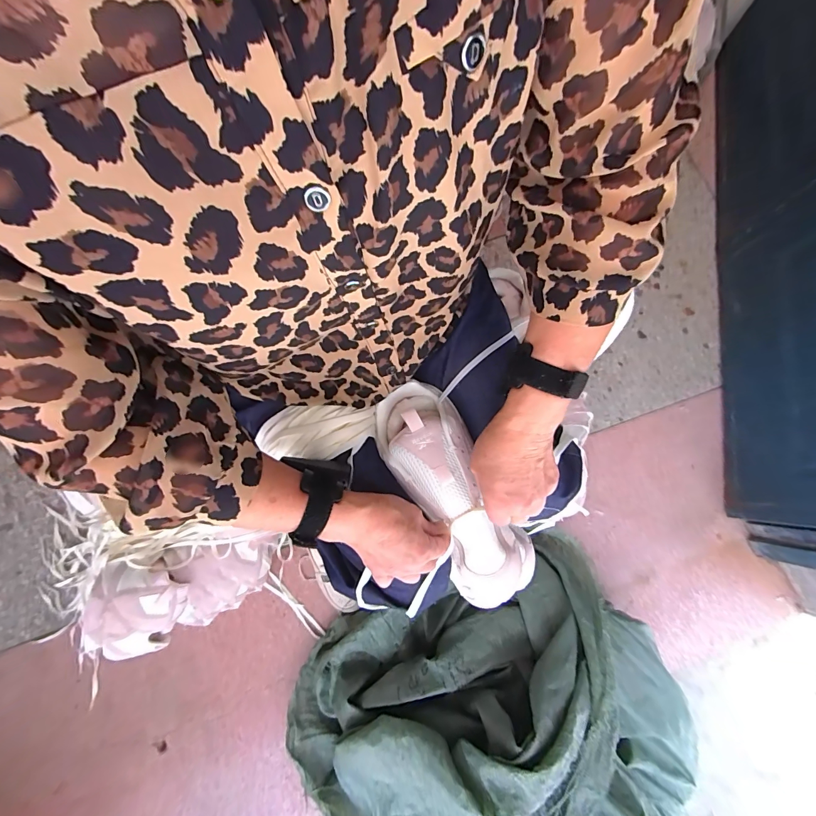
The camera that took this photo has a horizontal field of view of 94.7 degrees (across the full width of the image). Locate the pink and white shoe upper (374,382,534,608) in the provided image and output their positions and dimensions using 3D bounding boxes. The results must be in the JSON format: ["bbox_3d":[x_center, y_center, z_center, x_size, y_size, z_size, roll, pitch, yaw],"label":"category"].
[{"bbox_3d":[0.050,0.093,0.416,0.097,0.063,0.255,-28,87,-5],"label":"pink and white shoe upper"}]

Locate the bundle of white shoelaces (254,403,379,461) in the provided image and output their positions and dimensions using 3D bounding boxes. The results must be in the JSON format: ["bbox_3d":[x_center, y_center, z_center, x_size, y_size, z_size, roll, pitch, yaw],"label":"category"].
[{"bbox_3d":[-0.096,0.026,0.405,0.116,0.036,0.061,-3,81,-2],"label":"bundle of white shoelaces"}]

